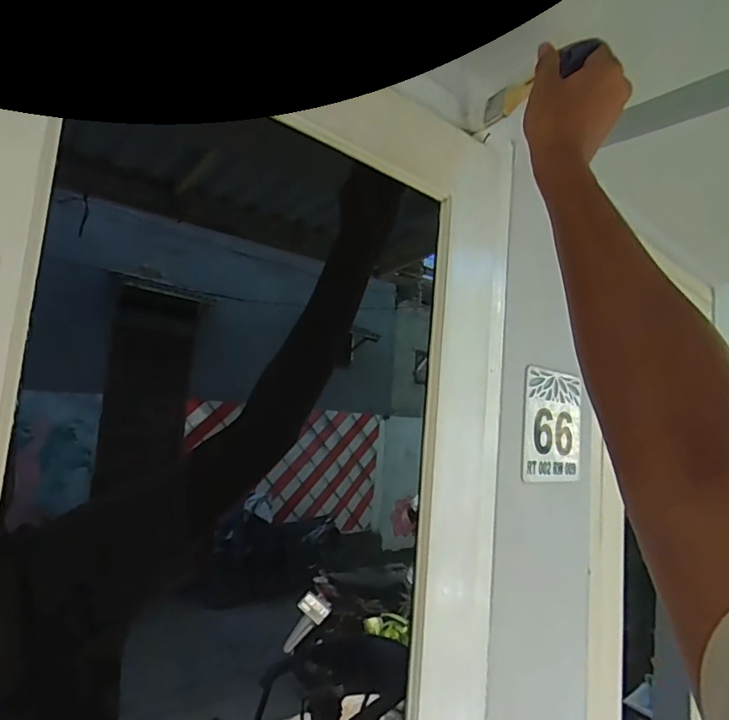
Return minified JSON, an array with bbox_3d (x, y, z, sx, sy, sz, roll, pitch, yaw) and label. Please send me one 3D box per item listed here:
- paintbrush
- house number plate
[{"bbox_3d":[0.168,-0.277,0.516,0.012,0.034,0.144,9,-5,-25],"label":"paintbrush"},{"bbox_3d":[0.256,0.087,0.700,0.132,0.148,0.012,7,-7,-35],"label":"house number plate"}]

